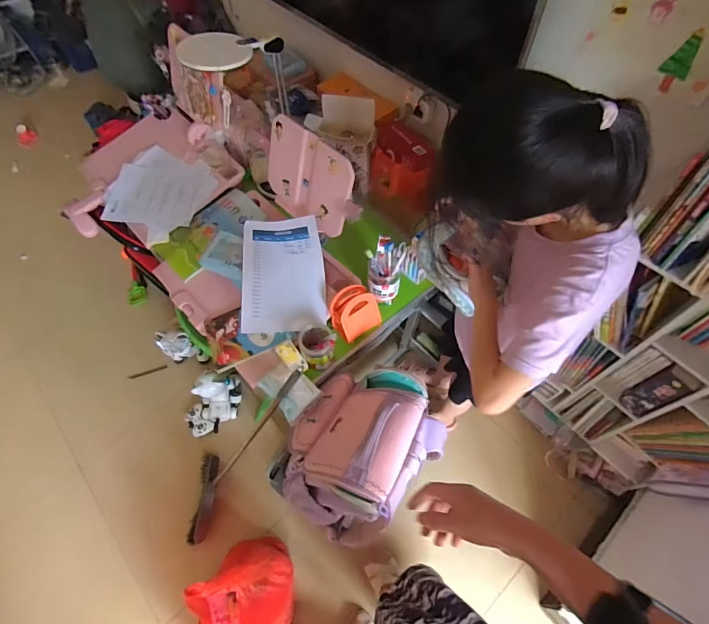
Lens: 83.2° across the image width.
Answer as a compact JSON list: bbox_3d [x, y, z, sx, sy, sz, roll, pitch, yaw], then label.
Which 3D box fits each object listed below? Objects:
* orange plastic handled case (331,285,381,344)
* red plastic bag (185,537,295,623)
[{"bbox_3d":[-0.002,-0.002,1.008,0.118,0.080,0.097,-35,65,-19],"label":"orange plastic handled case"},{"bbox_3d":[-0.292,0.781,1.032,0.223,0.342,0.331,3,59,1],"label":"red plastic bag"}]

